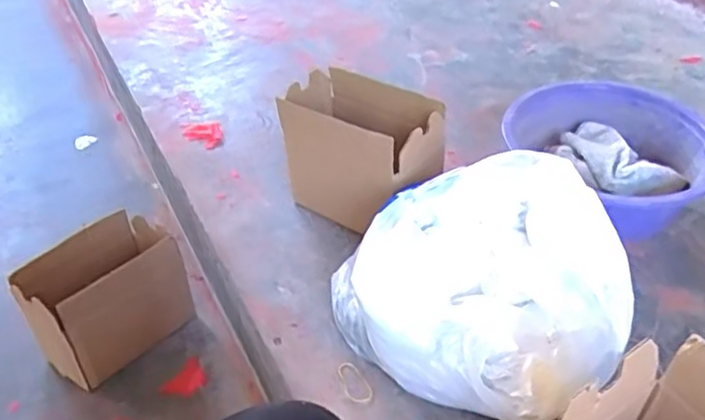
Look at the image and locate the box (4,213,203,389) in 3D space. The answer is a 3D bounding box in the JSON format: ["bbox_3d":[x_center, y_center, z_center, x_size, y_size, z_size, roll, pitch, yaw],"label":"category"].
[{"bbox_3d":[-0.357,0.140,0.936,0.114,0.206,0.205,33,52,31],"label":"box"}]

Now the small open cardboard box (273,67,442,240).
[{"bbox_3d":[0.009,-0.062,0.863,0.228,0.198,0.117,25,49,25],"label":"small open cardboard box"}]

